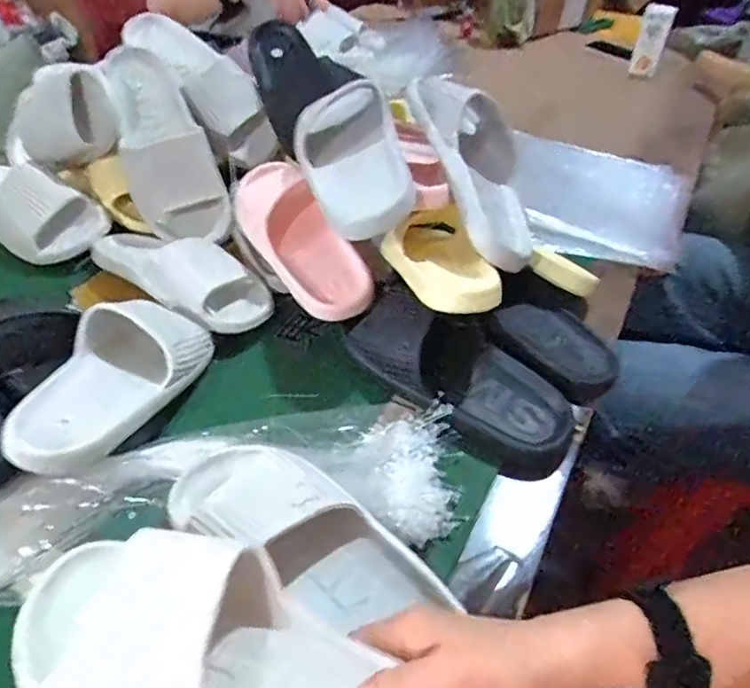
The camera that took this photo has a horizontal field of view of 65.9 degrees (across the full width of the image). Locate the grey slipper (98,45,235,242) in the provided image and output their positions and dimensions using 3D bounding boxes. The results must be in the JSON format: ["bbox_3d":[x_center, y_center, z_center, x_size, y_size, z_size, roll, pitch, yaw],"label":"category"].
[{"bbox_3d":[-0.274,-0.260,0.741,0.108,0.077,0.275,-22,87,-24],"label":"grey slipper"}]

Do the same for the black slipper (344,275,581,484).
[{"bbox_3d":[0.077,0.021,0.569,0.254,0.071,0.102,33,51,29],"label":"black slipper"}]

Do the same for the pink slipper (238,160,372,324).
[{"bbox_3d":[-0.101,-0.136,0.662,0.101,0.085,0.267,-38,54,-2],"label":"pink slipper"}]

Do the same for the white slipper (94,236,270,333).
[{"bbox_3d":[-0.227,-0.095,0.677,0.257,0.057,0.097,25,48,23],"label":"white slipper"}]

